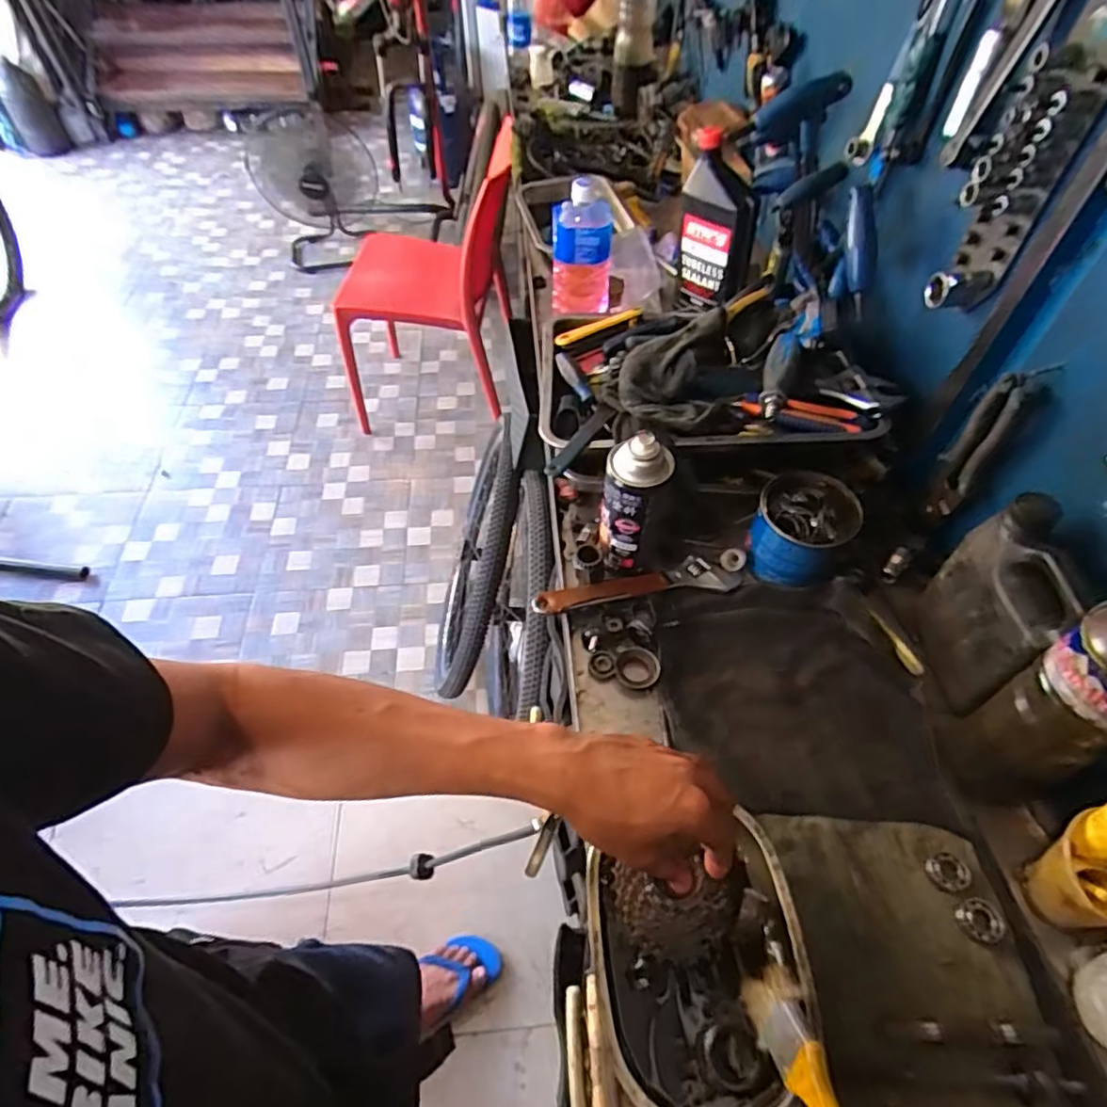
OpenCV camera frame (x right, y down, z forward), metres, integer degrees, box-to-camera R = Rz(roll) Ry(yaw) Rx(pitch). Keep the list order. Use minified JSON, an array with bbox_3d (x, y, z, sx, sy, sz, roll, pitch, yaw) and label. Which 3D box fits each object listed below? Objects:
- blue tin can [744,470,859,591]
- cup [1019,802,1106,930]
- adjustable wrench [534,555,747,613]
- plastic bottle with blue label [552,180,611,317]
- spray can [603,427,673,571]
[{"bbox_3d":[0.263,-0.024,0.676,0.093,0.092,0.087,0,53,-1],"label":"blue tin can"},{"bbox_3d":[0.405,0.241,0.477,0.059,0.110,0.074,-7,54,-6],"label":"cup"},{"bbox_3d":[0.092,0.032,0.683,0.230,0.027,0.043,-9,54,-8],"label":"adjustable wrench"},{"bbox_3d":[0.041,-0.430,0.902,0.083,0.180,0.080,6,53,3],"label":"plastic bottle with blue label"},{"bbox_3d":[0.083,-0.053,0.650,0.060,0.180,0.069,9,54,6],"label":"spray can"}]

